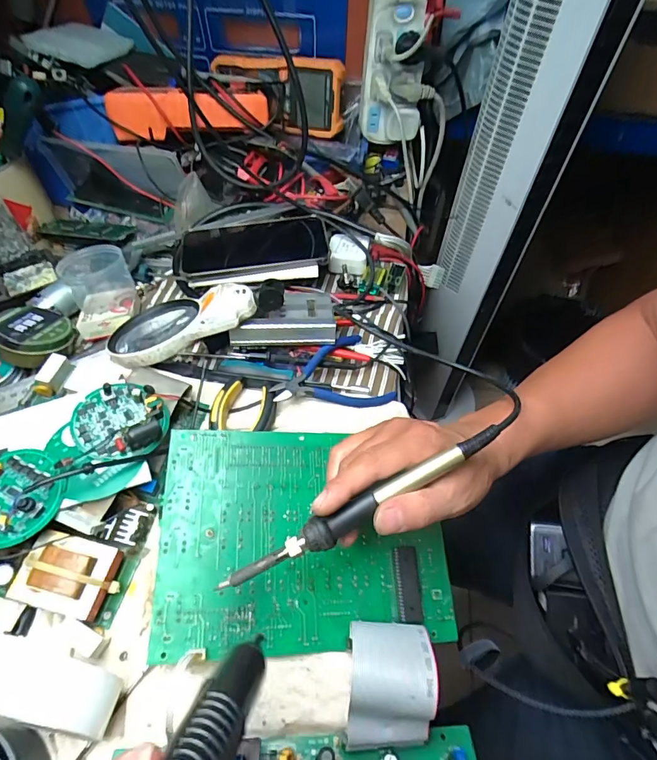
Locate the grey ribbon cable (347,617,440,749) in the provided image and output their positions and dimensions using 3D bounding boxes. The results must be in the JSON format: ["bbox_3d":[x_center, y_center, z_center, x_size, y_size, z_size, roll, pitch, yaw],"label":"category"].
[{"bbox_3d":[0.039,0.192,0.284,0.050,0.047,0.066,4,55,1],"label":"grey ribbon cable"}]

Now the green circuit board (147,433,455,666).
[{"bbox_3d":[-0.014,0.115,0.342,0.214,0.011,0.157,3,63,-12],"label":"green circuit board"}]

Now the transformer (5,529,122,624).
[{"bbox_3d":[-0.185,0.138,0.319,0.060,0.033,0.047,12,55,7],"label":"transformer"}]

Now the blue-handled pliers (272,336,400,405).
[{"bbox_3d":[0.003,0.002,0.428,0.112,0.026,0.078,-27,60,-19],"label":"blue-handled pliers"}]

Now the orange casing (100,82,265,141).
[{"bbox_3d":[-0.163,-0.313,0.520,0.178,0.049,0.035,-6,55,-6],"label":"orange casing"}]

